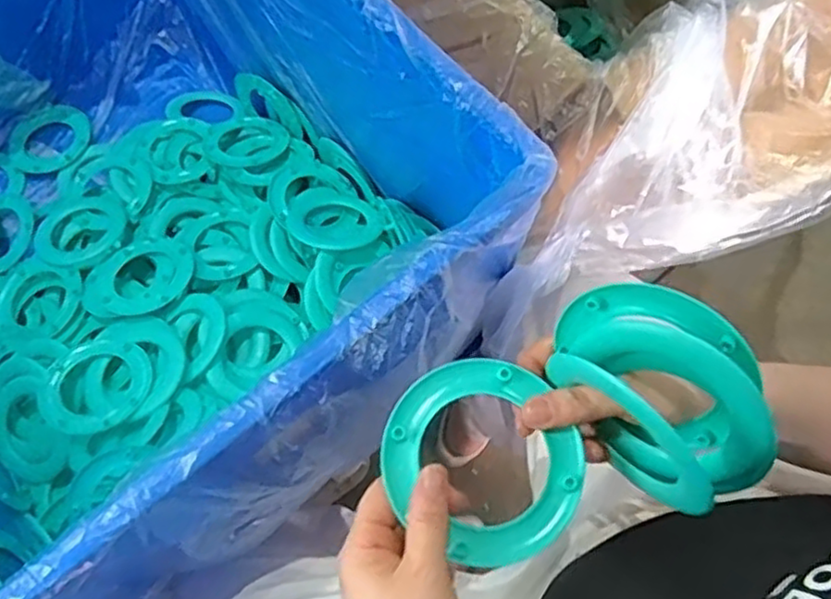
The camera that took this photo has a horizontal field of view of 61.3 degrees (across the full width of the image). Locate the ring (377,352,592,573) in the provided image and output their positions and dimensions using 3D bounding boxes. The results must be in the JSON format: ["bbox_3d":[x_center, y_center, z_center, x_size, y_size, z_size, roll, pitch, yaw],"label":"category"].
[{"bbox_3d":[0.037,0.084,0.377,0.106,0.014,0.098,39,72,13],"label":"ring"}]

